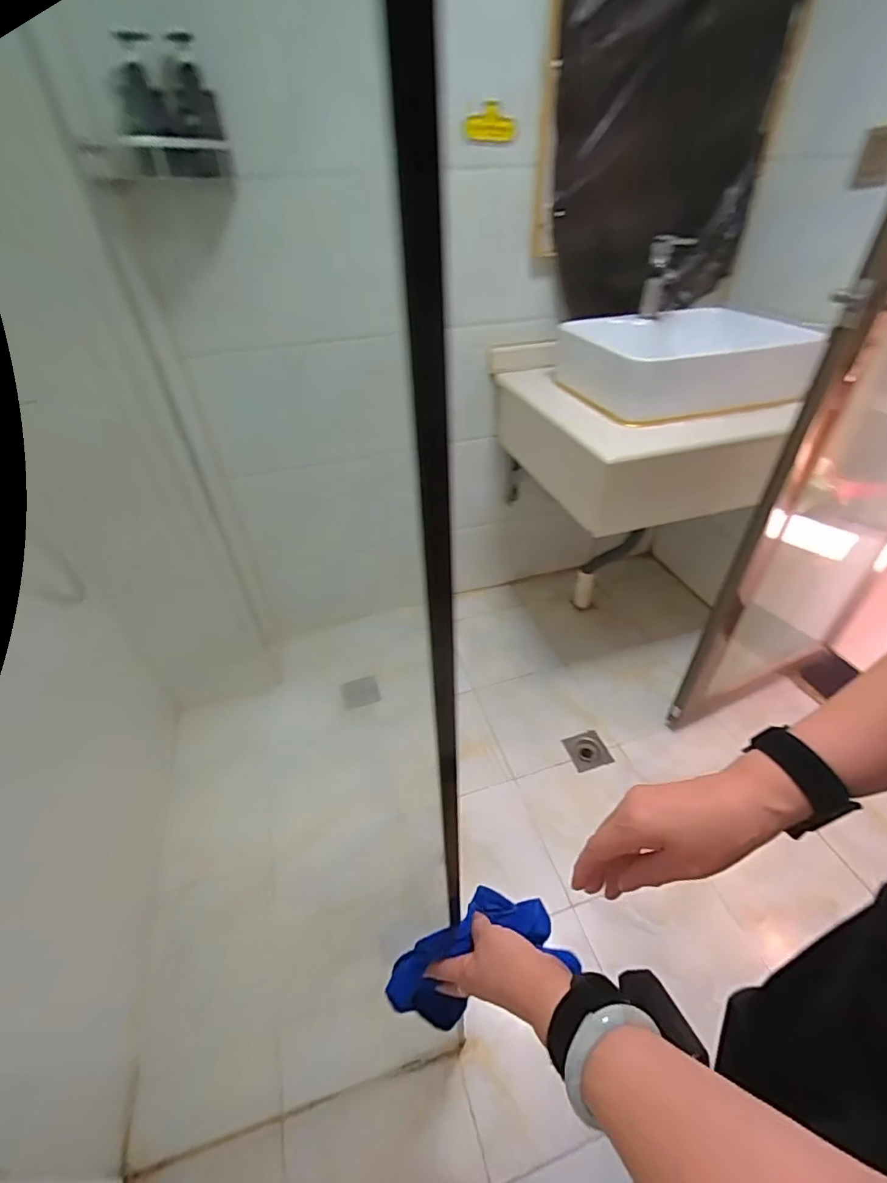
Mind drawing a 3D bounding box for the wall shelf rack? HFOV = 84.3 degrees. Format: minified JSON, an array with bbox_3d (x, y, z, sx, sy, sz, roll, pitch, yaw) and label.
[{"bbox_3d":[-0.442,-0.724,0.739,0.205,0.163,0.165,-14,43,-14],"label":"wall shelf rack"}]

